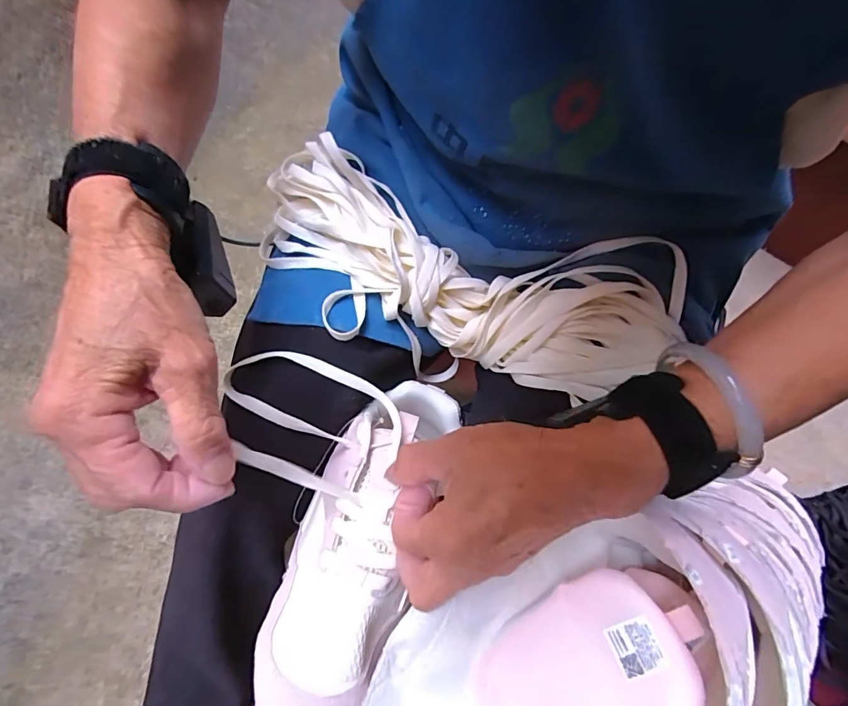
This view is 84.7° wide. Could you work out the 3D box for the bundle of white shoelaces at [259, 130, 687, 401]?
[{"bbox_3d":[0.034,-0.049,0.350,0.325,0.072,0.129,21,69,0],"label":"bundle of white shoelaces"}]

